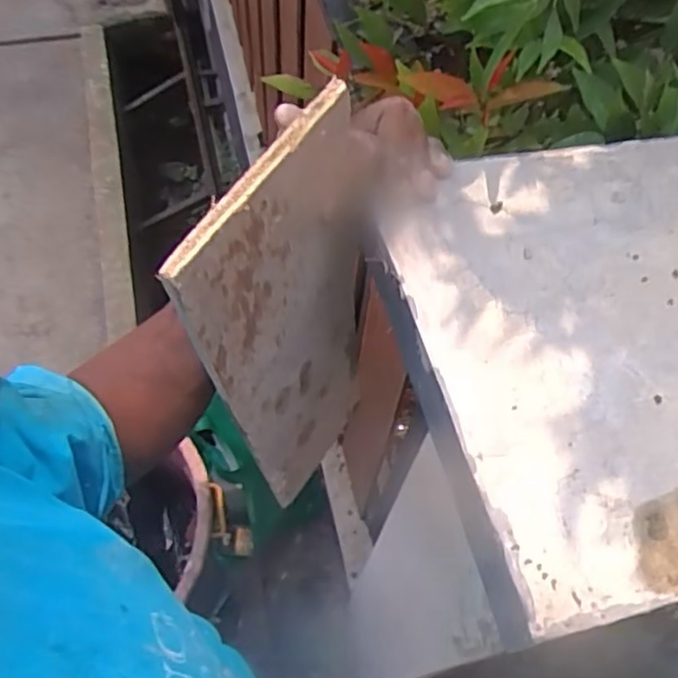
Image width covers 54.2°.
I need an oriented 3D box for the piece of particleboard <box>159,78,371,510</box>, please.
[{"bbox_3d":[-0.018,0.011,0.413,0.016,0.335,0.126,30,68,18],"label":"piece of particleboard"}]

